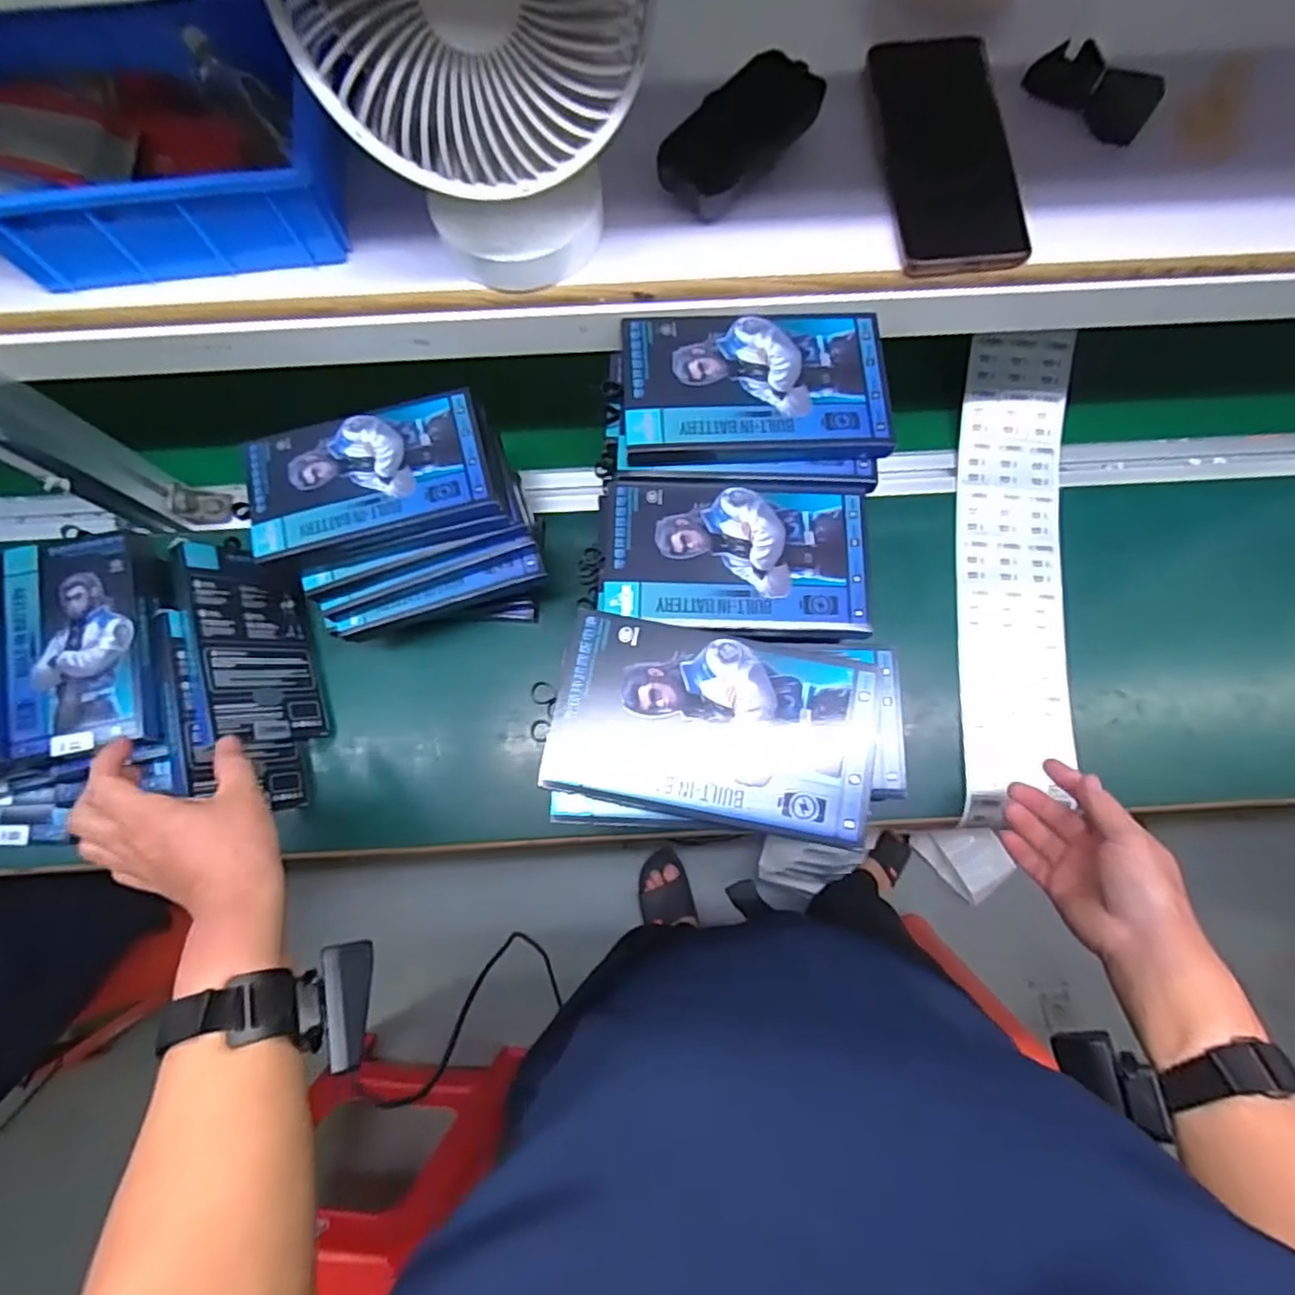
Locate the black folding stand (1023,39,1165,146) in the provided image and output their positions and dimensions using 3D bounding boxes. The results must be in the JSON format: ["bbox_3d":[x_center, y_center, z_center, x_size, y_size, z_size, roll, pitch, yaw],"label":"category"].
[{"bbox_3d":[0.279,-0.350,0.402,0.042,0.012,0.076,-43,81,-8],"label":"black folding stand"}]

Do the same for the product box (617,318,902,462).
[{"bbox_3d":[0.067,-0.164,0.404,0.161,0.016,0.095,-3,78,0],"label":"product box"}]

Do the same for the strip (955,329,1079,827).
[{"bbox_3d":[0.329,-0.070,0.574,0.093,0.049,0.430,3,78,1],"label":"strip"}]

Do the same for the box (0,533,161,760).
[{"bbox_3d":[-0.426,-0.005,0.486,0.096,0.027,0.163,-14,78,-3],"label":"box"}]

